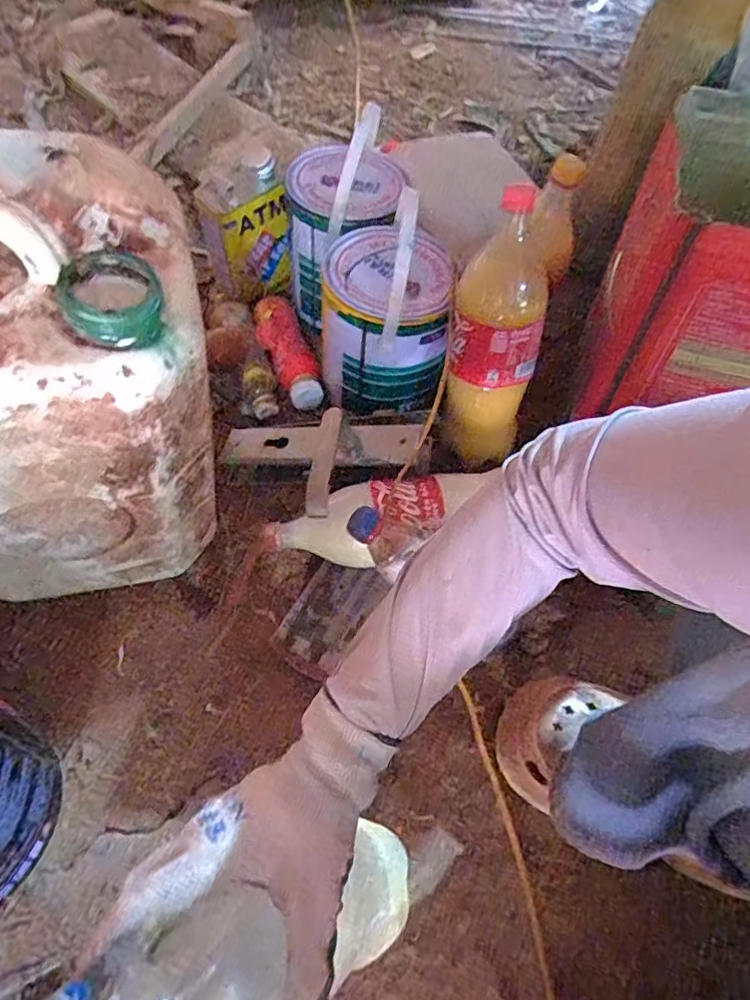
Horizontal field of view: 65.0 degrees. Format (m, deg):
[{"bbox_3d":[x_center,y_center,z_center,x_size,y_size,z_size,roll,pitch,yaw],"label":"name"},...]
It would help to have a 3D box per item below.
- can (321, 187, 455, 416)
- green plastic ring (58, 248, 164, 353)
[{"bbox_3d":[0.012,-0.216,0.685,0.141,0.206,0.175,5,58,-2],"label":"can"},{"bbox_3d":[-0.170,-0.132,0.381,0.059,0.033,0.066,-8,59,-10],"label":"green plastic ring"}]

